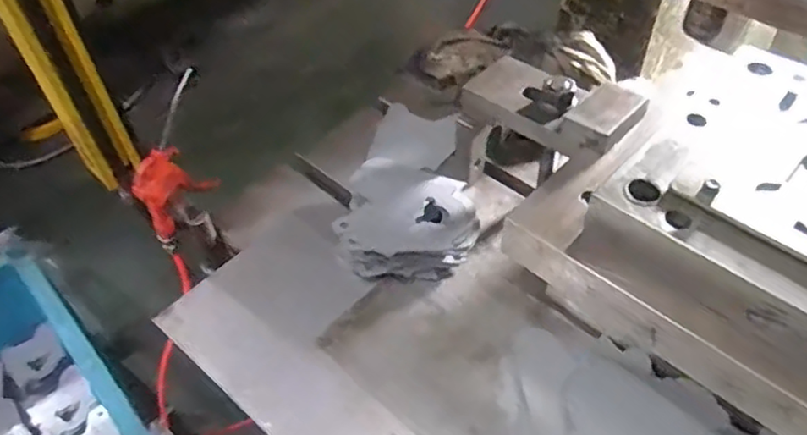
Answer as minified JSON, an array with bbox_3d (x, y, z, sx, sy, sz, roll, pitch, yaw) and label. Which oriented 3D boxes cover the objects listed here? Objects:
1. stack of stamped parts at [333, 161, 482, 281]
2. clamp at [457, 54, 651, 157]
[{"bbox_3d":[0.008,0.000,0.730,0.154,0.048,0.157,5,48,7],"label":"stack of stamped parts"},{"bbox_3d":[0.151,-0.118,0.670,0.186,0.060,0.093,33,57,28],"label":"clamp"}]

